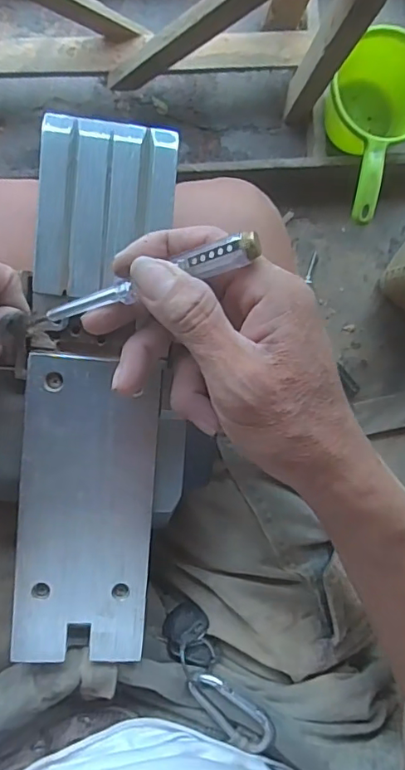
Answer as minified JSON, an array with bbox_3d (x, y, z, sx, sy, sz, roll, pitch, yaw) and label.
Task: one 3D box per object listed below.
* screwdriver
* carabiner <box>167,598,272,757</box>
[{"bbox_3d":[-0.029,-0.051,0.264,0.123,0.008,0.011,-13,96,27],"label":"screwdriver"},{"bbox_3d":[0.008,0.189,0.337,0.032,0.025,0.099,-35,77,-1],"label":"carabiner"}]

